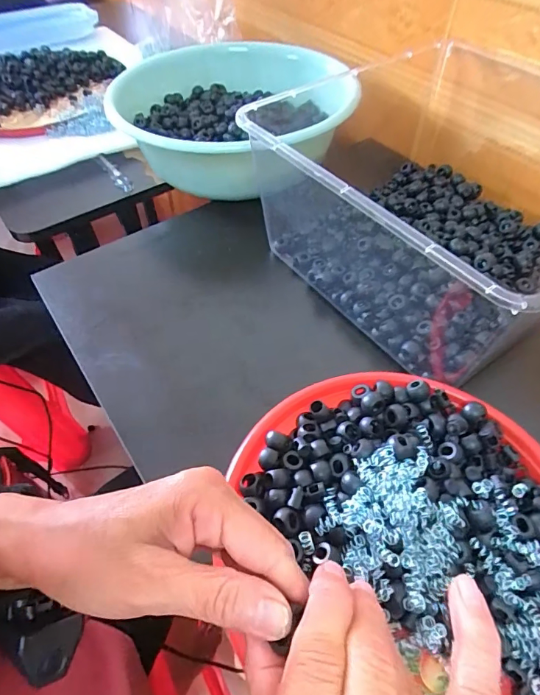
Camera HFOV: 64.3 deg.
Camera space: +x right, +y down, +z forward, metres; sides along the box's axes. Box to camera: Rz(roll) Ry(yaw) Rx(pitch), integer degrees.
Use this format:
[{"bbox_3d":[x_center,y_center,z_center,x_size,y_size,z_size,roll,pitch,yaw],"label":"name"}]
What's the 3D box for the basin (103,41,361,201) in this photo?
[{"bbox_3d":[-0.040,-0.284,0.552,0.290,0.105,0.280,-1,53,1],"label":"basin"}]

